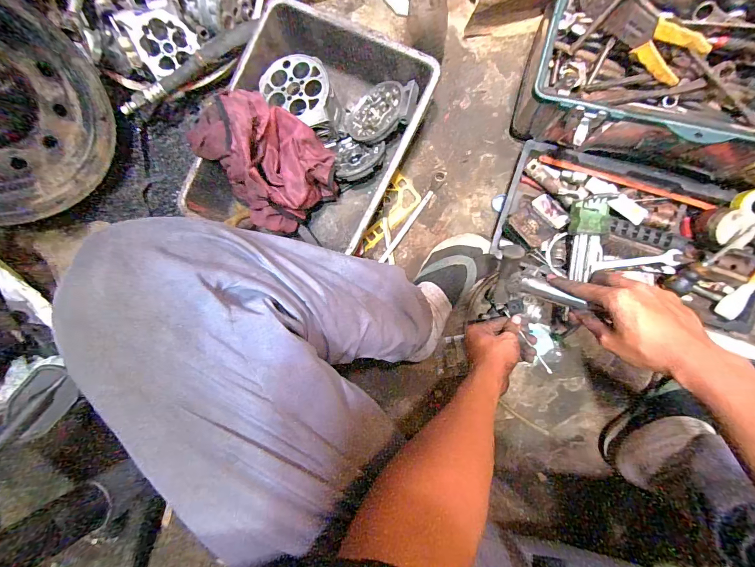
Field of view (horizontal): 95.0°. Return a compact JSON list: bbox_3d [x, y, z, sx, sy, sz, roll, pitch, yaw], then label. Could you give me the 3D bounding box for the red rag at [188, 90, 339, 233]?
[{"bbox_3d":[-0.166,-0.185,0.540,0.172,0.152,0.152,-41,85,5],"label":"red rag"}]

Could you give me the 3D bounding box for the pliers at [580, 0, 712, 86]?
[{"bbox_3d":[0.385,-0.379,0.506,0.188,0.015,0.058,47,135,5],"label":"pliers"}]

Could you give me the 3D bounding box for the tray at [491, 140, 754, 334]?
[{"bbox_3d":[0.431,-0.085,0.570,0.431,0.061,0.216,18,92,6],"label":"tray"}]

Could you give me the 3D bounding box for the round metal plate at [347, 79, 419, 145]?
[{"bbox_3d":[0.011,-0.301,0.605,0.142,0.032,0.121,-31,57,24],"label":"round metal plate"}]

